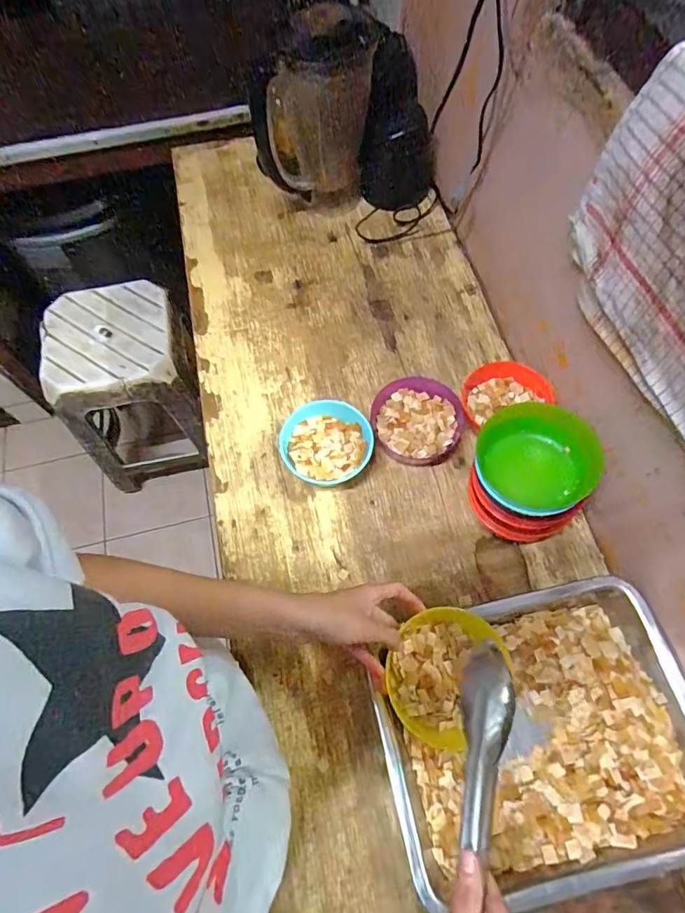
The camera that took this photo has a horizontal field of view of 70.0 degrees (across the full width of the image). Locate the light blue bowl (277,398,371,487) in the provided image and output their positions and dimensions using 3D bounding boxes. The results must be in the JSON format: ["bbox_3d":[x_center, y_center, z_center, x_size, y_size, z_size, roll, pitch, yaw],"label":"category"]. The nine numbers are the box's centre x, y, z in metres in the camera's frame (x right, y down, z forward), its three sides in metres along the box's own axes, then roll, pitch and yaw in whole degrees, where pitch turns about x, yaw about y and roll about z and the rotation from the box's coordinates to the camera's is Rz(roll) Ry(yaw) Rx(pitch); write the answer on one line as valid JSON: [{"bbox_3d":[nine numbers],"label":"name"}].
[{"bbox_3d":[-0.019,-0.009,0.620,0.113,0.058,0.104,0,65,0],"label":"light blue bowl"}]

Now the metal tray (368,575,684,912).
[{"bbox_3d":[0.192,0.271,0.488,0.302,0.049,0.241,-12,66,-5],"label":"metal tray"}]

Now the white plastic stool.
[{"bbox_3d":[-0.511,-0.168,1.262,0.309,0.425,0.311,-10,65,-2],"label":"white plastic stool"}]

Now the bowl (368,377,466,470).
[{"bbox_3d":[0.099,-0.045,0.648,0.115,0.037,0.113,-7,65,-3],"label":"bowl"}]

